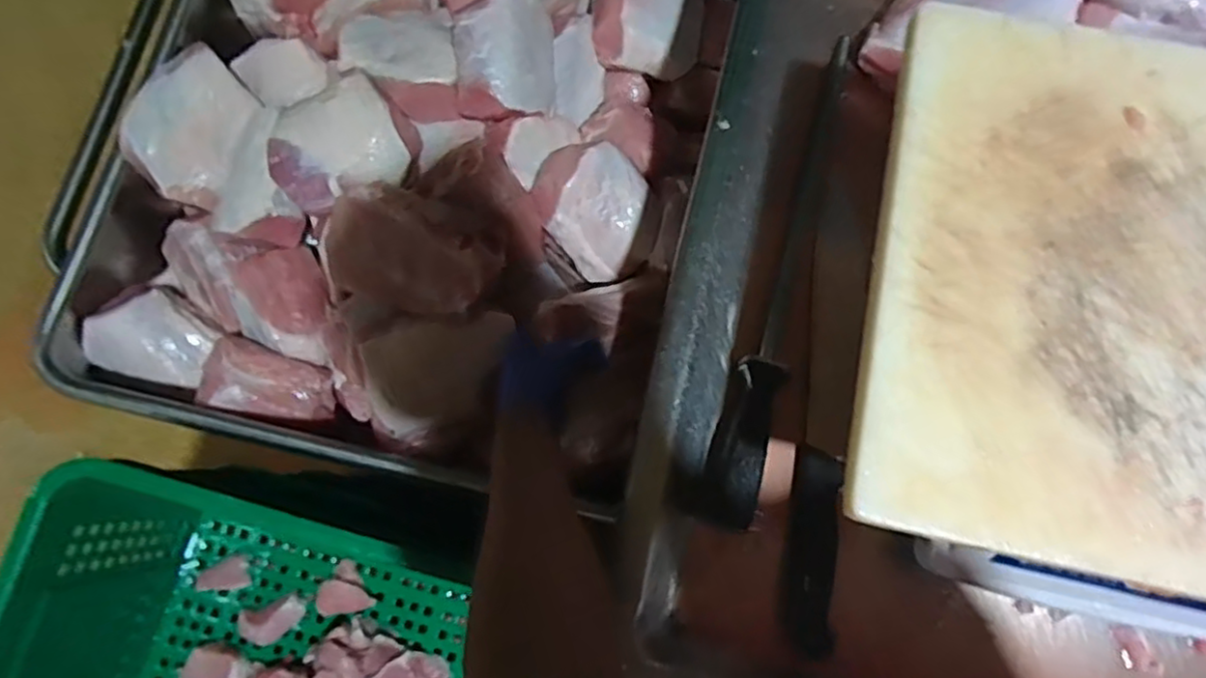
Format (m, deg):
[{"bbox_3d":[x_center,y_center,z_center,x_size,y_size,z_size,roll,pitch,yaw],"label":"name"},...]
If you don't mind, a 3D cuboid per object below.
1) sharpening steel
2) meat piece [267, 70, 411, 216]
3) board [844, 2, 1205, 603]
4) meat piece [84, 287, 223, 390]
[{"bbox_3d":[0.139,-0.059,0.533,0.049,0.037,0.405,18,78,3],"label":"sharpening steel"},{"bbox_3d":[-0.264,-0.187,0.681,0.133,0.060,0.112,-21,79,-5],"label":"meat piece"},{"bbox_3d":[0.336,-0.016,0.358,0.371,0.014,0.296,12,78,2],"label":"board"},{"bbox_3d":[-0.469,-0.005,0.720,0.116,0.041,0.095,18,78,3],"label":"meat piece"}]

